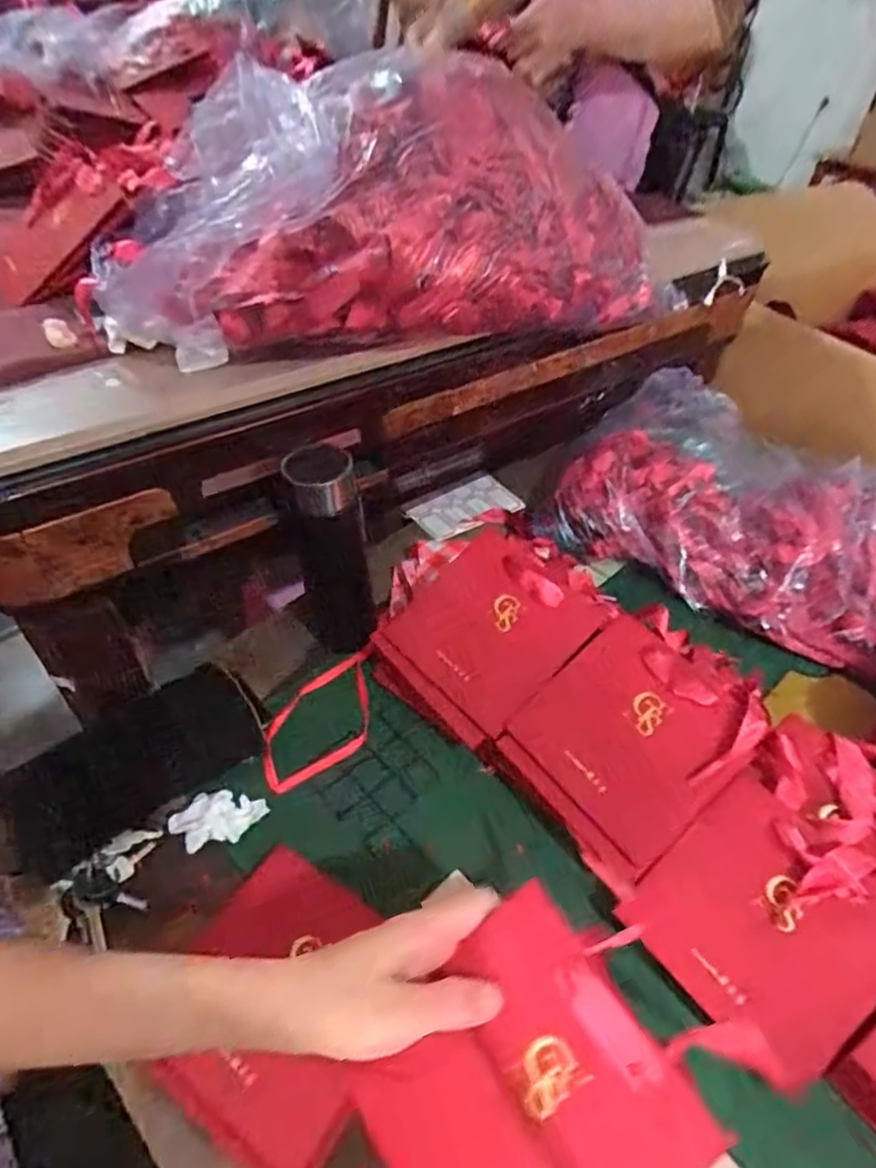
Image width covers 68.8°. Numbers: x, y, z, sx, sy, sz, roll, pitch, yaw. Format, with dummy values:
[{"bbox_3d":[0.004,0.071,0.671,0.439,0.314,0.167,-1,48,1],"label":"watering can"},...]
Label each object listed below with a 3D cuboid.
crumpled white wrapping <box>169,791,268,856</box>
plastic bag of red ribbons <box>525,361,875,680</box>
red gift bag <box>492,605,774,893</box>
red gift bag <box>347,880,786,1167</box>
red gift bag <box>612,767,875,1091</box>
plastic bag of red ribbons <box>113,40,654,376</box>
[{"bbox_3d":[-0.173,0.188,0.509,0.070,0.028,0.035,-5,45,-9],"label":"crumpled white wrapping"},{"bbox_3d":[0.391,-0.085,0.694,0.510,0.169,0.245,26,48,20],"label":"plastic bag of red ribbons"},{"bbox_3d":[0.154,0.119,0.507,0.179,0.035,0.142,-49,61,2],"label":"red gift bag"},{"bbox_3d":[0.056,0.245,0.319,0.178,0.038,0.138,-43,65,-7],"label":"red gift bag"},{"bbox_3d":[0.219,0.226,0.427,0.139,0.021,0.141,-43,58,-6],"label":"red gift bag"},{"bbox_3d":[-0.032,-0.310,0.543,0.487,0.178,0.207,-21,50,-24],"label":"plastic bag of red ribbons"}]

